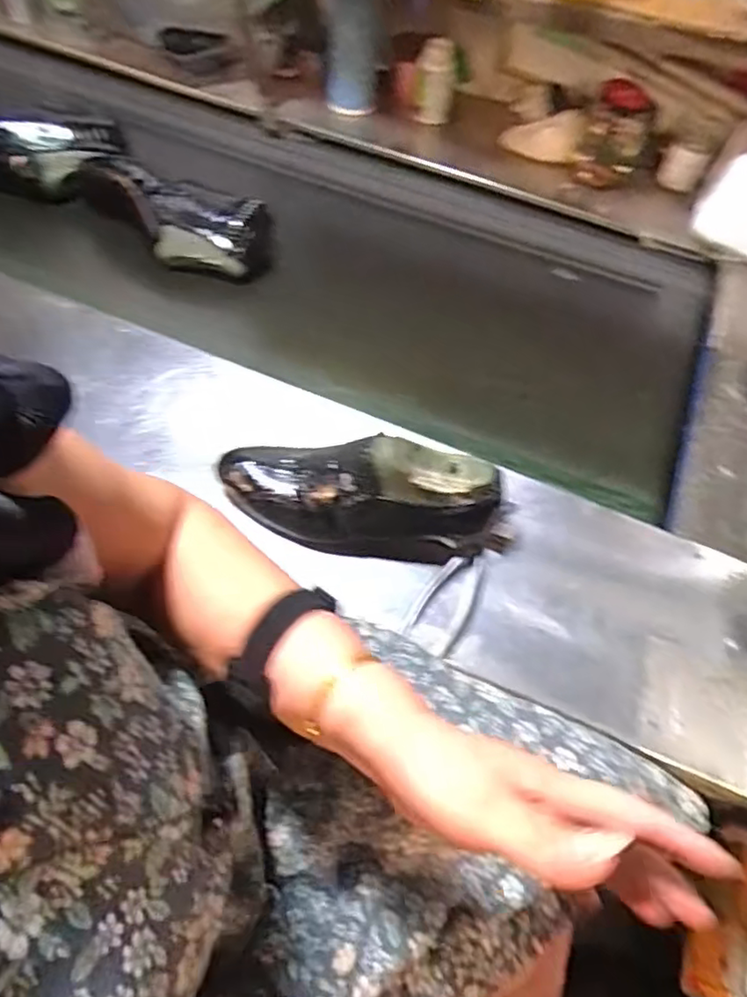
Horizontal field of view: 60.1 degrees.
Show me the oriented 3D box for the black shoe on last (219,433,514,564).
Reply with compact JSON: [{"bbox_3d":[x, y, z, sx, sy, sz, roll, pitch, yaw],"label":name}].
[{"bbox_3d":[-0.005,-0.003,0.606,0.273,0.101,0.080,8,61,1],"label":"black shoe on last"}]

